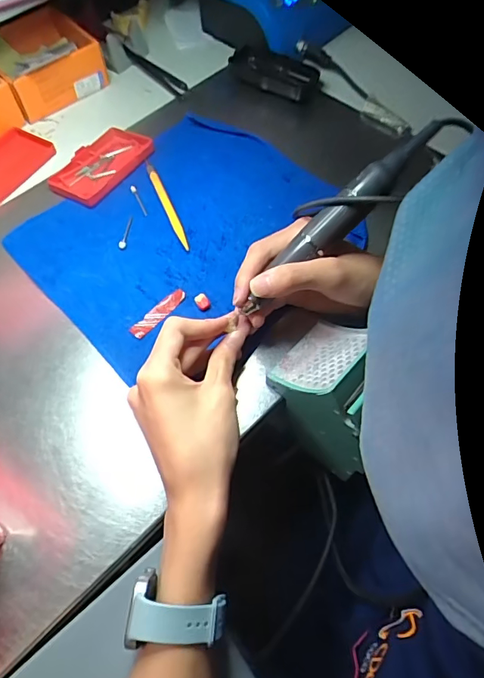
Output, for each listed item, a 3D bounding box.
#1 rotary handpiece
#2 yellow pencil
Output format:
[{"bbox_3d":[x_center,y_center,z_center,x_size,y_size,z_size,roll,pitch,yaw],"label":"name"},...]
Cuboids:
[{"bbox_3d":[0.077,-0.091,0.337,0.194,0.026,0.025,-42,63,13],"label":"rotary handpiece"},{"bbox_3d":[-0.078,-0.141,0.477,0.010,0.007,0.124,-20,61,-9],"label":"yellow pencil"}]

